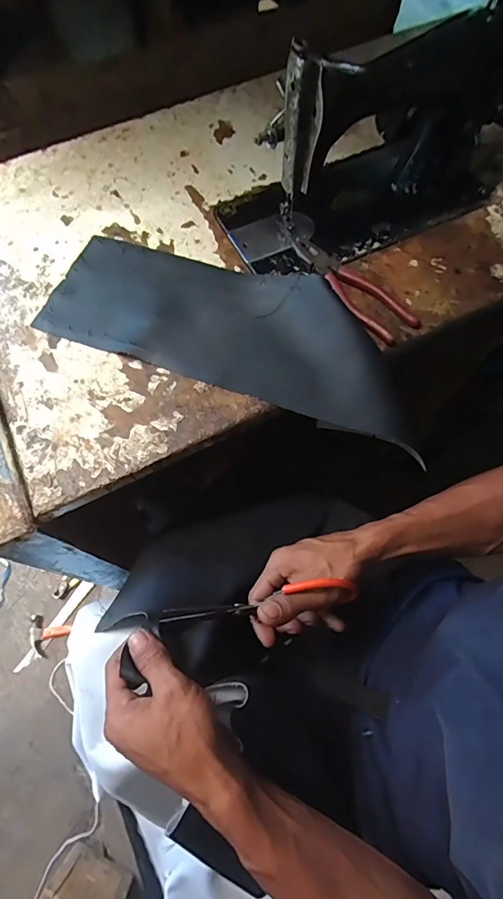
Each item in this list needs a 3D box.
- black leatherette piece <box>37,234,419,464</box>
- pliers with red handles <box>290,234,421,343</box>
[{"bbox_3d":[-0.021,-0.158,0.512,0.472,0.040,0.172,20,69,6],"label":"black leatherette piece"},{"bbox_3d":[0.125,-0.212,0.545,0.200,0.018,0.062,43,73,14],"label":"pliers with red handles"}]

